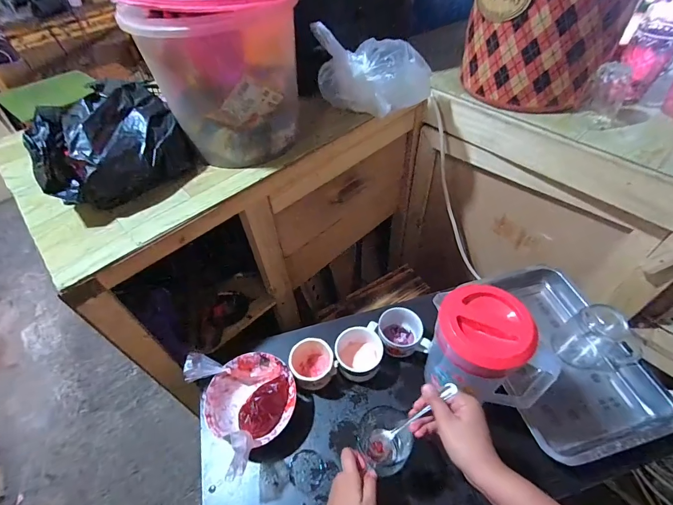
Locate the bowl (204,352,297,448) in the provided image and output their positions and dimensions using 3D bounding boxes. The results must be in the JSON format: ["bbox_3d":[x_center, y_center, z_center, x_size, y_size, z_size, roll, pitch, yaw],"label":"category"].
[{"bbox_3d":[-0.147,0.261,0.626,0.152,0.062,0.139,-2,51,3],"label":"bowl"}]

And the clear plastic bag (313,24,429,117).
[{"bbox_3d":[0.077,-0.337,0.659,0.220,0.126,0.112,-3,51,2],"label":"clear plastic bag"}]

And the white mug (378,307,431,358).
[{"bbox_3d":[0.125,0.158,0.687,0.084,0.052,0.098,-8,51,-2],"label":"white mug"}]

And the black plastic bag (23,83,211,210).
[{"bbox_3d":[-0.360,-0.171,0.569,0.219,0.131,0.153,-39,58,-24],"label":"black plastic bag"}]

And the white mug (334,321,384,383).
[{"bbox_3d":[0.045,0.191,0.661,0.088,0.066,0.092,-11,51,-4],"label":"white mug"}]

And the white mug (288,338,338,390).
[{"bbox_3d":[-0.049,0.204,0.649,0.089,0.084,0.075,36,62,28],"label":"white mug"}]

